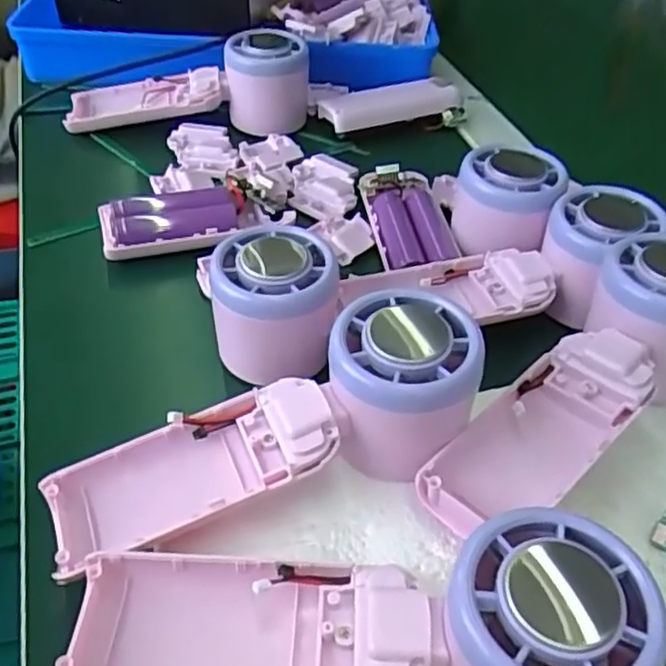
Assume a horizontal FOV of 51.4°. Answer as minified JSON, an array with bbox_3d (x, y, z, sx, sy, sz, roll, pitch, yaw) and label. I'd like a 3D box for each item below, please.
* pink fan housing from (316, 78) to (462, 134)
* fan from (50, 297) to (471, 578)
[{"bbox_3d":[0.041,-0.162,0.489,0.100,0.021,0.037,-12,46,-15],"label":"pink fan housing"},{"bbox_3d":[-0.021,0.041,0.263,0.167,0.052,0.059,-24,46,4],"label":"fan"}]

